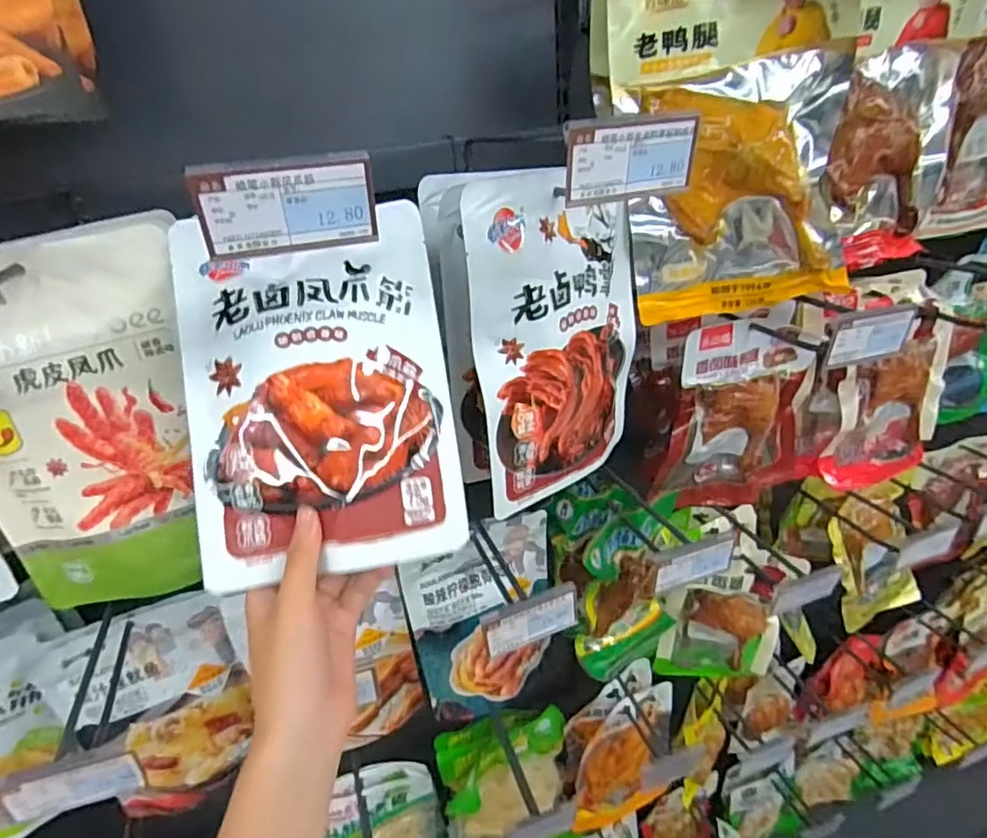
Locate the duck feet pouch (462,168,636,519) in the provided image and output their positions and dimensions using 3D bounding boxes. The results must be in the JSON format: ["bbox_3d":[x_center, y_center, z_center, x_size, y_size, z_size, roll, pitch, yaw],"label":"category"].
[{"bbox_3d":[0.052,-0.063,0.467,0.044,0.241,0.175,16,35,33],"label":"duck feet pouch"}]

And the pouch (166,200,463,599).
[{"bbox_3d":[-0.105,-0.021,0.363,0.156,0.220,0.022,-8,-10,-10],"label":"pouch"}]

